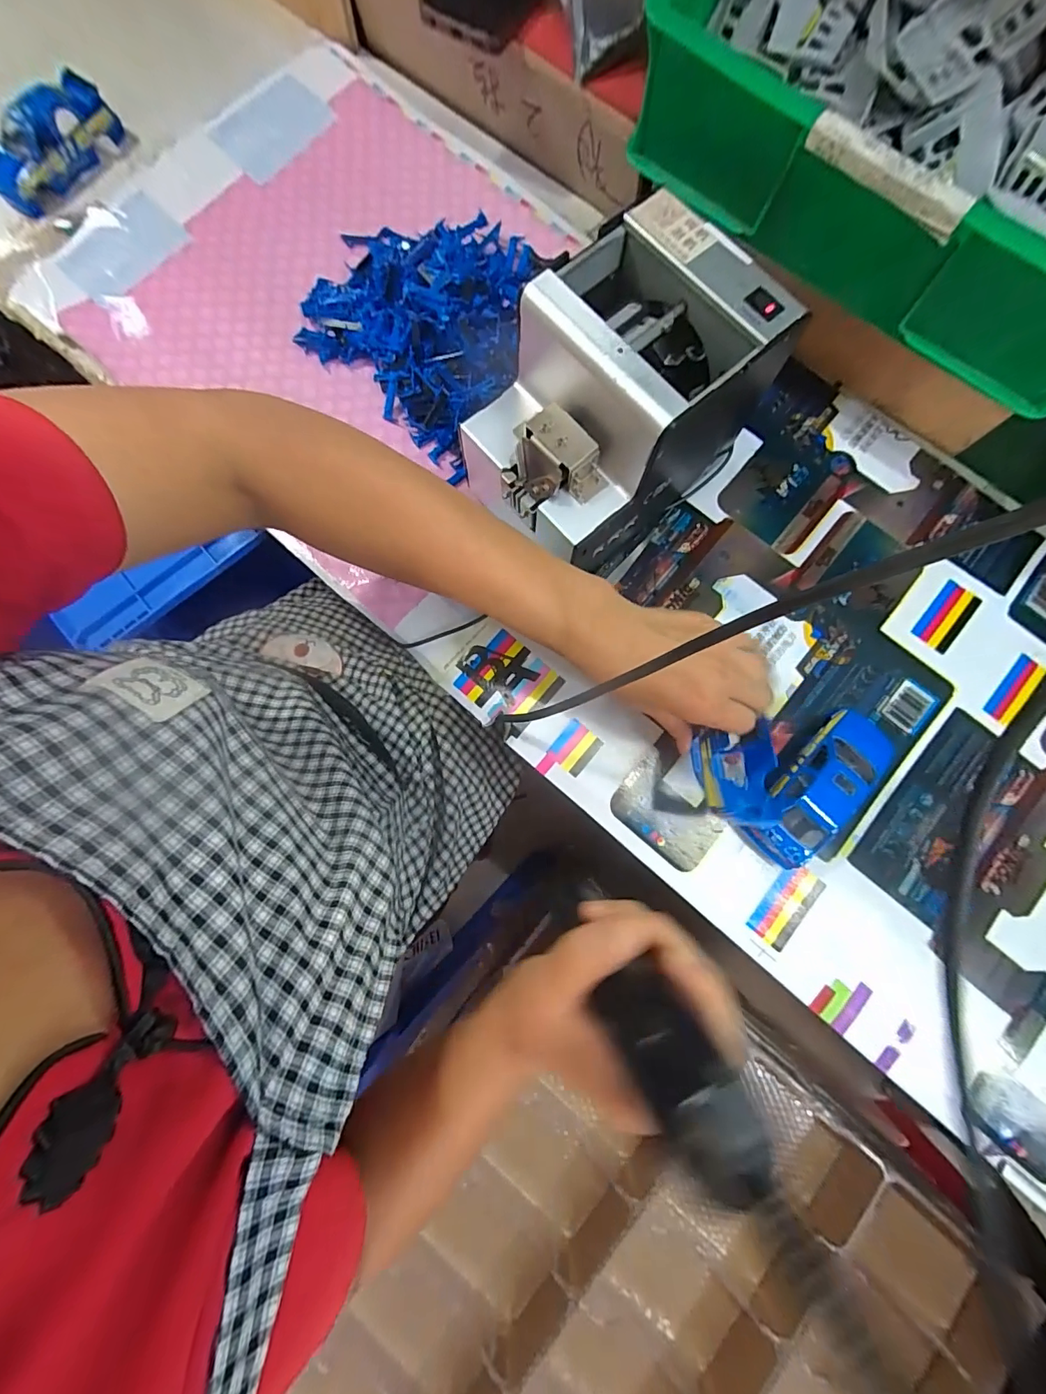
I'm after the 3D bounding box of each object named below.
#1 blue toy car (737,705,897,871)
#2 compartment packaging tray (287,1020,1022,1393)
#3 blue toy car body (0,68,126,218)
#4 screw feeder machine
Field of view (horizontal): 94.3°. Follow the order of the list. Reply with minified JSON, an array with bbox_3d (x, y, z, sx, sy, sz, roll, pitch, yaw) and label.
[{"bbox_3d":[0.219,0.065,0.360,0.055,0.040,0.125,44,82,7],"label":"blue toy car"},{"bbox_3d":[0.057,0.662,0.396,0.404,0.074,0.648,36,81,3],"label":"compartment packaging tray"},{"bbox_3d":[-0.448,-0.523,0.459,0.072,0.032,0.124,26,81,4],"label":"blue toy car body"},{"bbox_3d":[0.059,-0.196,0.349,0.170,0.149,0.124,-42,83,-7],"label":"screw feeder machine"}]

